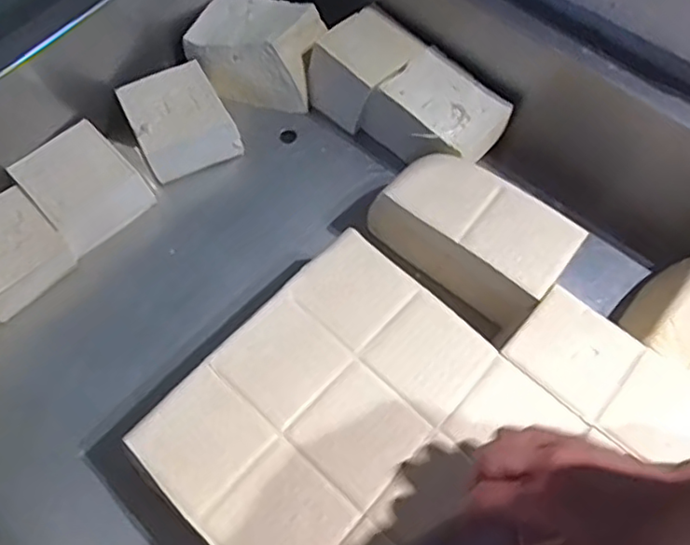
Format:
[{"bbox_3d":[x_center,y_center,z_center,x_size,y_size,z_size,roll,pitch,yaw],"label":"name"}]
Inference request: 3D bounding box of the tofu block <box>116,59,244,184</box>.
[{"bbox_3d":[-0.173,-0.157,0.676,0.104,0.068,0.101,-28,68,-15],"label":"tofu block"}]

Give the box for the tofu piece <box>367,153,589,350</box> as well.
[{"bbox_3d":[0.122,-0.035,0.606,0.169,0.095,0.091,41,69,17],"label":"tofu piece"}]

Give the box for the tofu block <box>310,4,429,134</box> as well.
[{"bbox_3d":[0.021,-0.219,0.699,0.098,0.092,0.092,-40,71,-19],"label":"tofu block"}]

